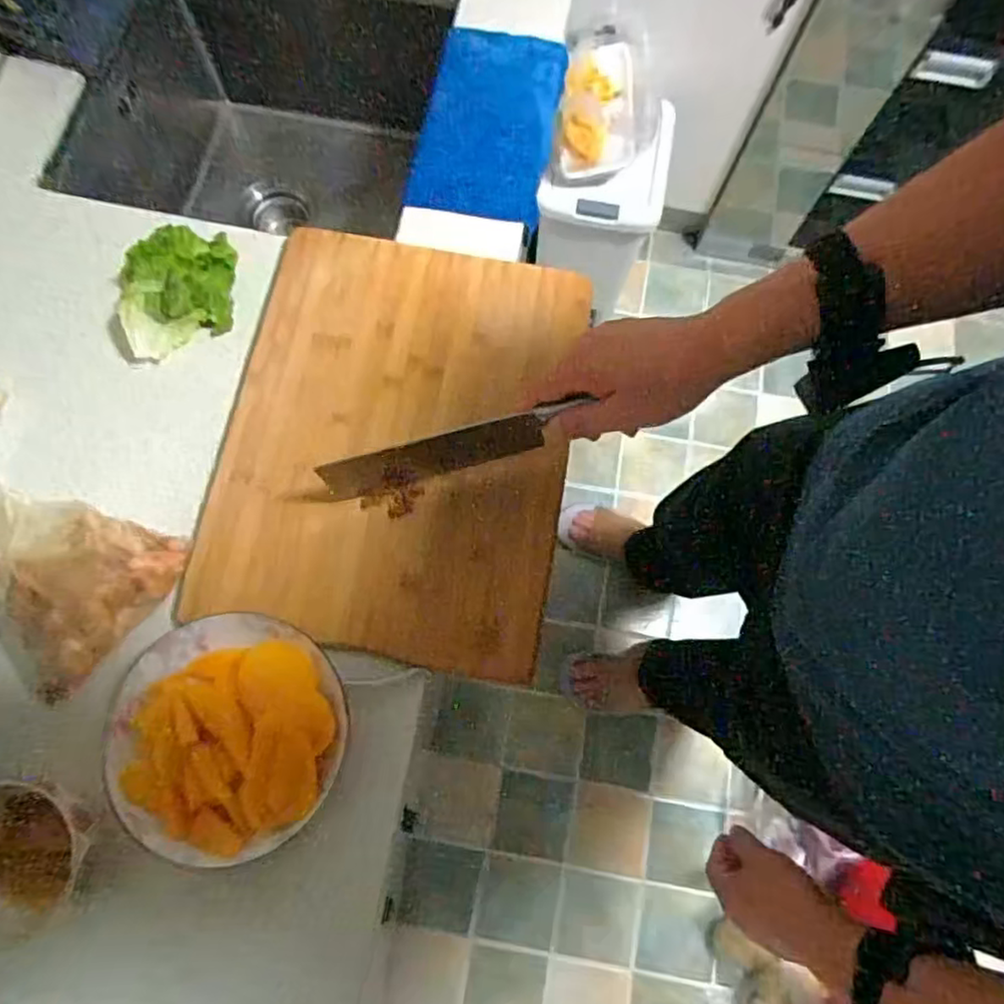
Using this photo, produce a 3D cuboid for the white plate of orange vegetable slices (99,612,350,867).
[{"bbox_3d":[-0.209,0.173,0.485,0.172,0.030,0.169,1,74,-2],"label":"white plate of orange vegetable slices"}]

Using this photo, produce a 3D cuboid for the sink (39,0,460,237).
[{"bbox_3d":[-0.253,-0.595,0.862,0.368,0.252,0.727,13,74,2],"label":"sink"}]

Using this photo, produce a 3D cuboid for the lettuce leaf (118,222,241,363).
[{"bbox_3d":[-0.306,-0.205,0.605,0.093,0.038,0.128,-4,74,-3],"label":"lettuce leaf"}]

